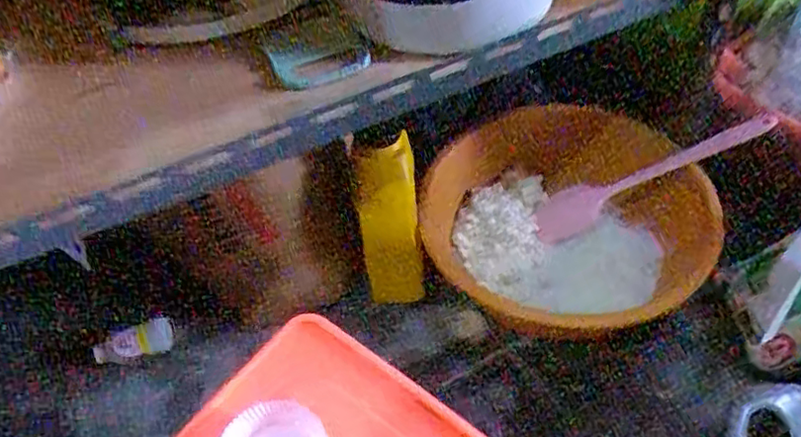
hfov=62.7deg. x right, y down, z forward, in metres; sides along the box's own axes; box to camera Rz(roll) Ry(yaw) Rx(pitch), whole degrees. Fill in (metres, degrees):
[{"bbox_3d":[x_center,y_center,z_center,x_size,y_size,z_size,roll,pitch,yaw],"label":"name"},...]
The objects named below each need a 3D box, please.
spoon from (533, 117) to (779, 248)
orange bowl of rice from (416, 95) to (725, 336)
[{"bbox_3d":[0.260,-0.046,0.698,0.254,0.018,0.048,-27,46,17],"label":"spoon"},{"bbox_3d":[0.170,-0.003,0.687,0.286,0.105,0.246,13,73,10],"label":"orange bowl of rice"}]

